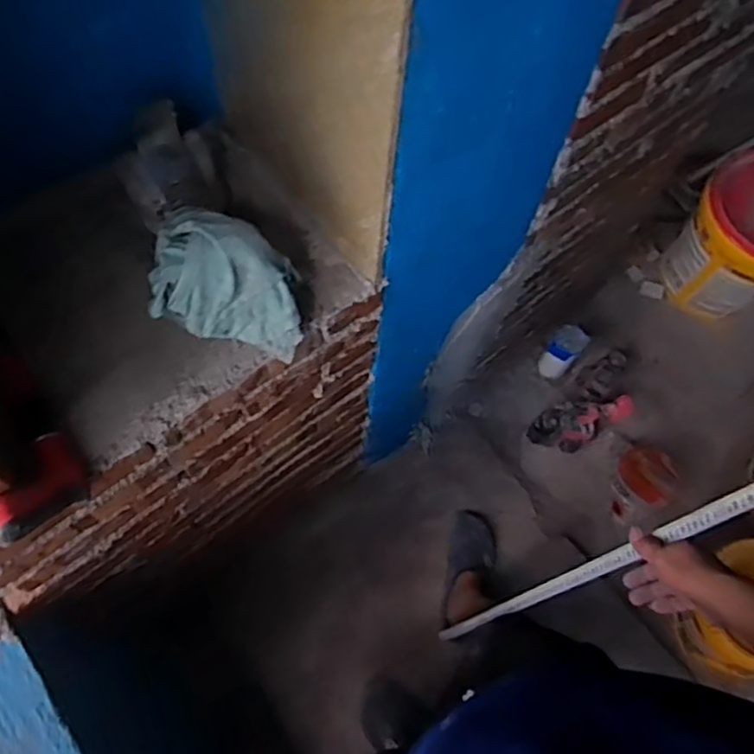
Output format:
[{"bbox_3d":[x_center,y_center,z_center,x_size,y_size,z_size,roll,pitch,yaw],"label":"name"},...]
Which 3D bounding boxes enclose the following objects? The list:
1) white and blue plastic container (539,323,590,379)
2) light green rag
[{"bbox_3d":[0.464,-0.061,1.691,0.074,0.175,0.076,1,67,-2],"label":"white and blue plastic container"},{"bbox_3d":[-0.154,-0.093,0.699,0.146,0.143,0.101,3,67,-1],"label":"light green rag"}]

